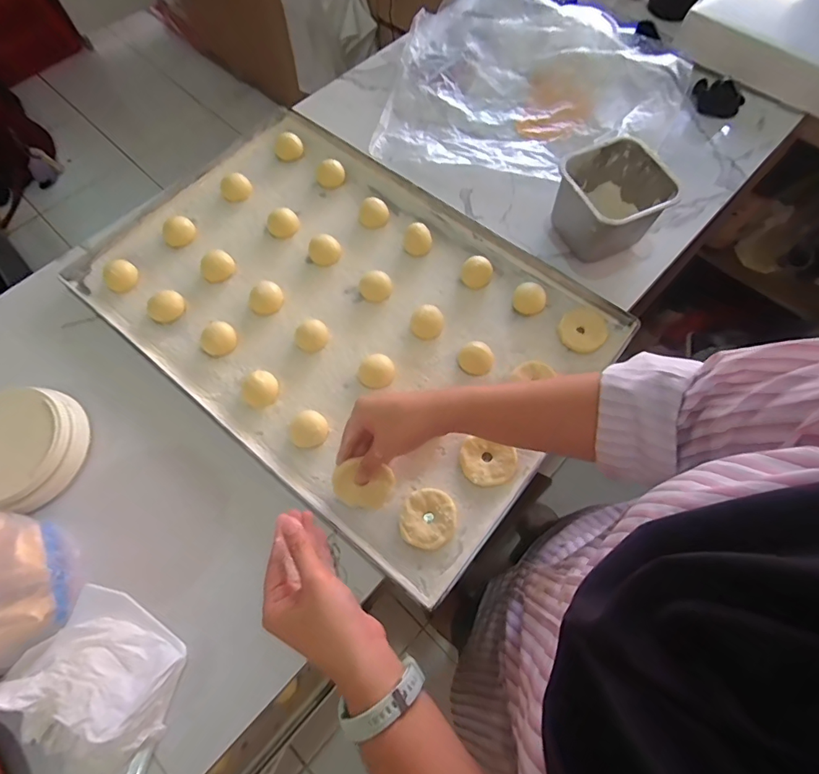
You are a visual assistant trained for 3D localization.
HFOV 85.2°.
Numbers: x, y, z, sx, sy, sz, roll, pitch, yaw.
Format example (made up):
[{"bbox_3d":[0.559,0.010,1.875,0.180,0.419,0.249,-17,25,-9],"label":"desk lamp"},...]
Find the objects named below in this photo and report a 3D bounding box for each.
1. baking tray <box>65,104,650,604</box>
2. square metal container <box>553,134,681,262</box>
[{"bbox_3d":[-0.088,-0.110,0.563,0.609,0.024,0.410,36,72,14],"label":"baking tray"},{"bbox_3d":[0.254,-0.234,0.571,0.123,0.094,0.115,-21,68,-9],"label":"square metal container"}]

